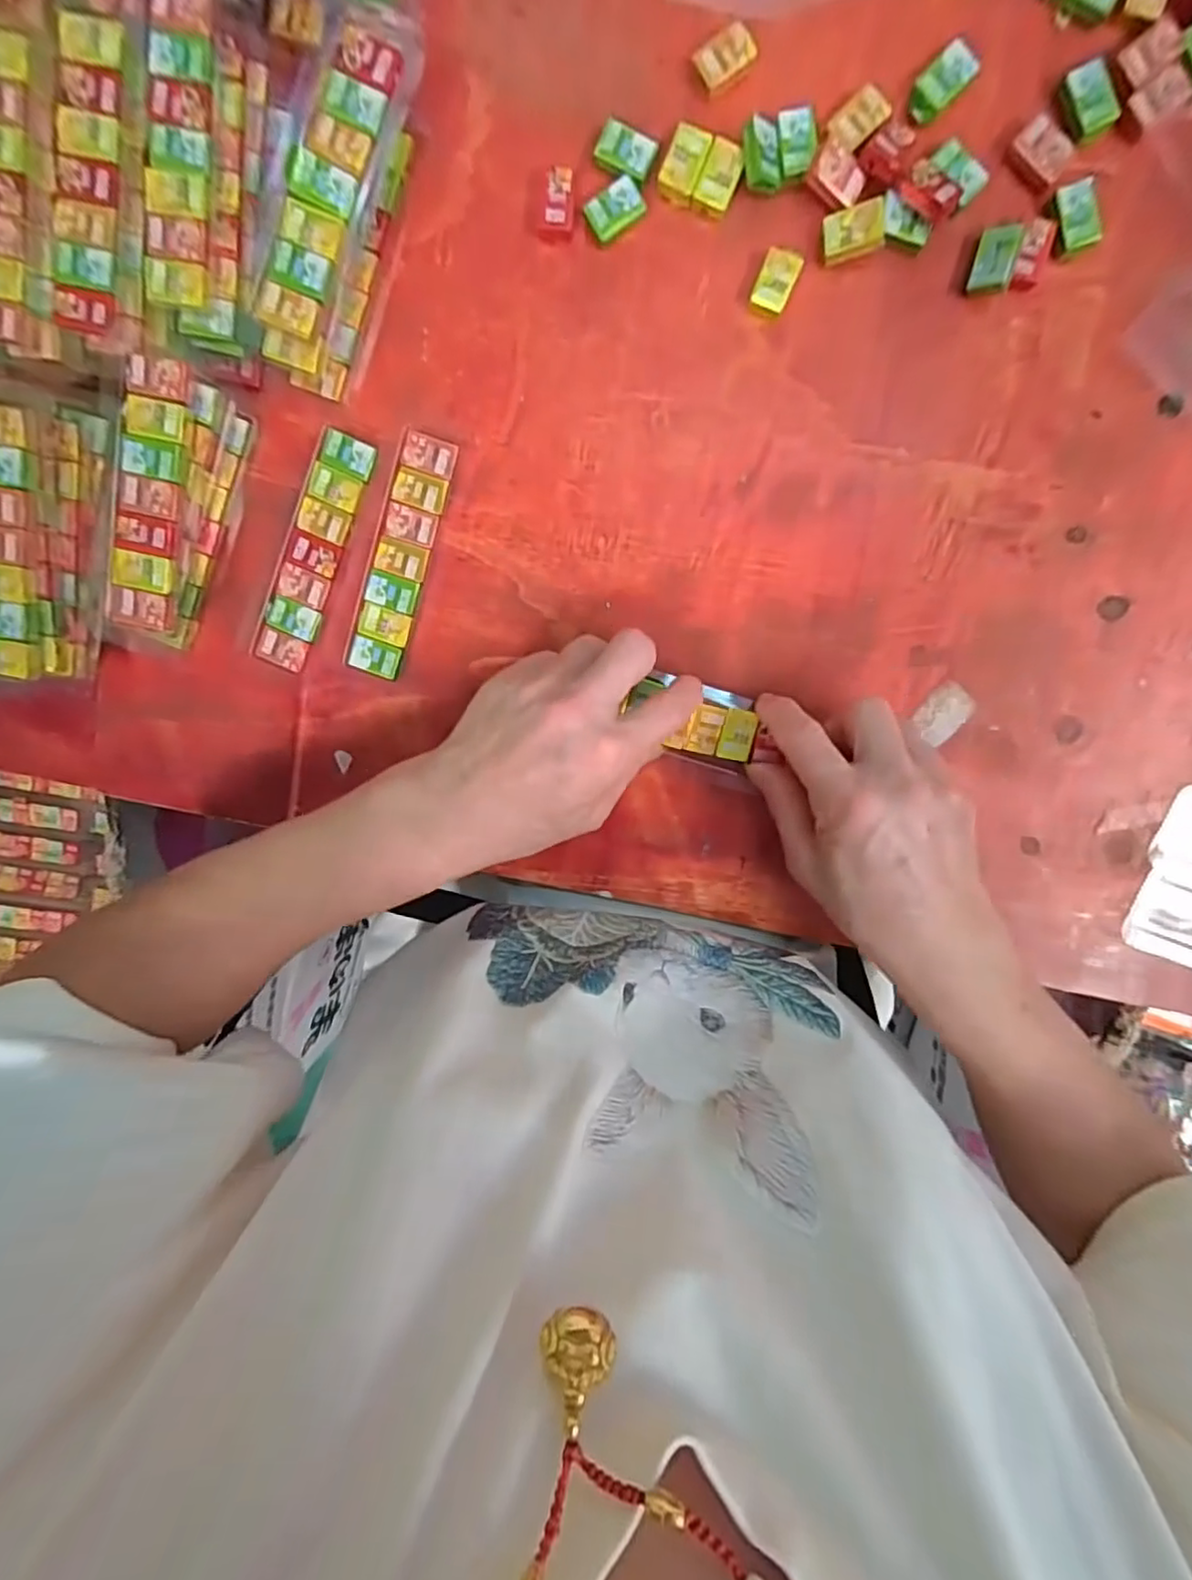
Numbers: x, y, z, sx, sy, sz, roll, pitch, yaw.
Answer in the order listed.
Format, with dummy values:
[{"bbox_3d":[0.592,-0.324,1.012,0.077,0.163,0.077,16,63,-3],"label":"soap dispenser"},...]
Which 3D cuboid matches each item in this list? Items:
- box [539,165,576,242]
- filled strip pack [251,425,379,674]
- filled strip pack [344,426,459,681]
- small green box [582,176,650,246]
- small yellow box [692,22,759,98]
[{"bbox_3d":[-0.018,-0.274,0.297,0.016,0.008,0.029,4,99,2],"label":"box"},{"bbox_3d":[-0.144,-0.120,0.324,0.027,0.004,0.119,23,99,-1],"label":"filled strip pack"},{"bbox_3d":[-0.099,-0.118,0.324,0.027,0.007,0.119,18,99,0],"label":"filled strip pack"},{"bbox_3d":[0.009,-0.269,0.297,0.026,0.008,0.017,-34,96,7],"label":"small green box"},{"bbox_3d":[0.058,-0.326,0.282,0.026,0.004,0.017,-32,96,7],"label":"small yellow box"}]

